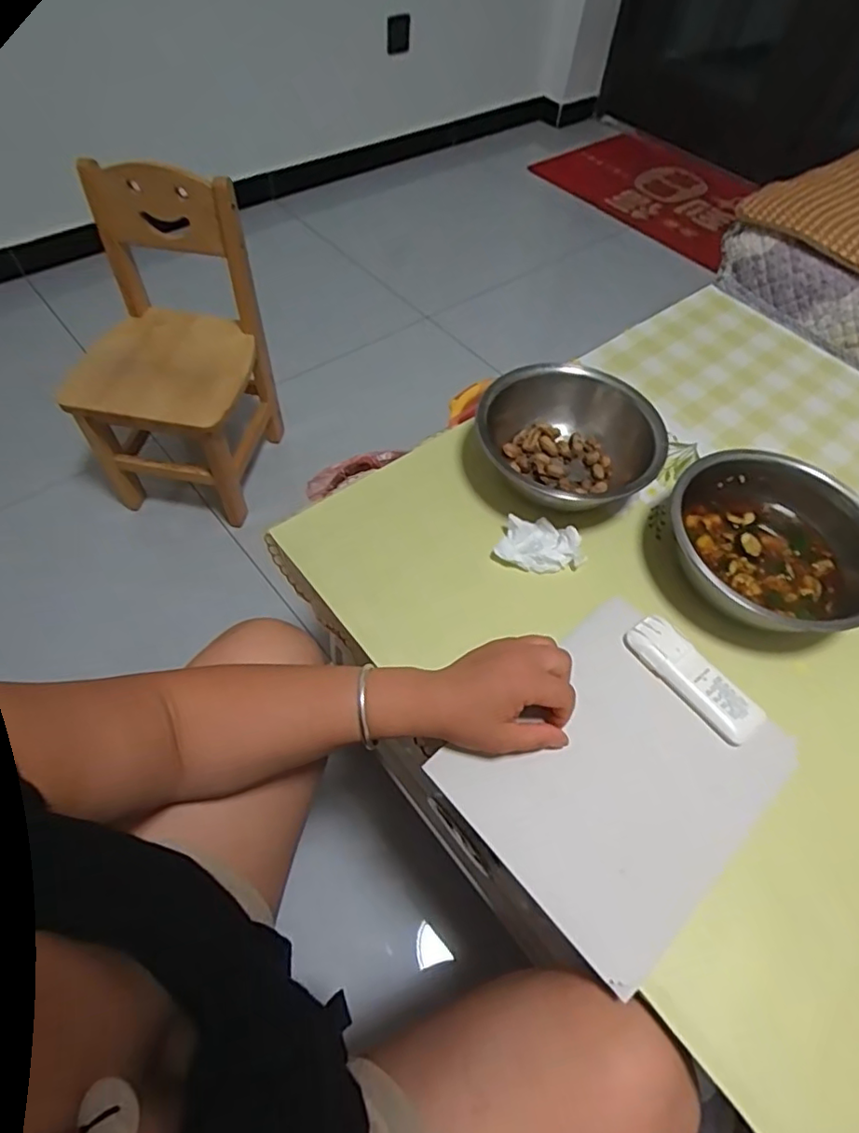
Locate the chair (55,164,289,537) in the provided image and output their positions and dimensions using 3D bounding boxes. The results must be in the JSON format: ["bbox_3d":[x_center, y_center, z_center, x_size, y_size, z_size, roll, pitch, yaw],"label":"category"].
[{"bbox_3d":[-0.471,-0.360,1.042,0.297,0.509,0.330,5,57,0],"label":"chair"}]

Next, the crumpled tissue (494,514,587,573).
[{"bbox_3d":[0.106,-0.025,0.578,0.081,0.026,0.055,-4,57,-6],"label":"crumpled tissue"}]

